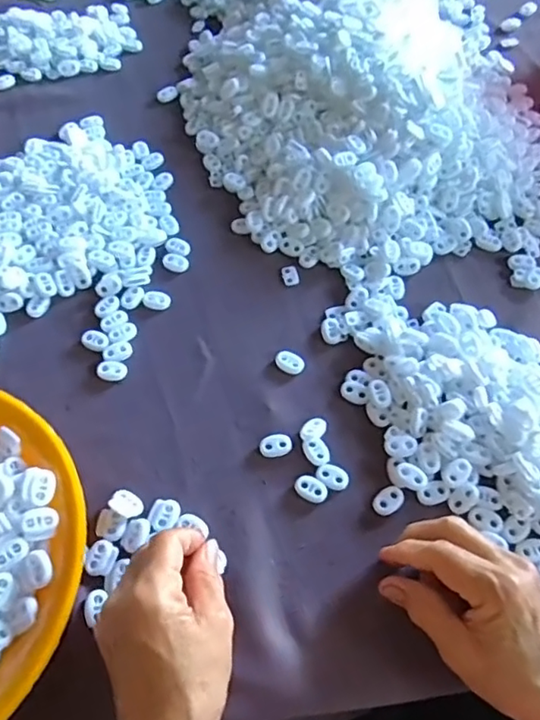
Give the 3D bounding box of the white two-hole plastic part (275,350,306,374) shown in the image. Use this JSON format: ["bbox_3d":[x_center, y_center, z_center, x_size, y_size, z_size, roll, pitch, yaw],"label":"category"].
[{"bbox_3d":[0.015,0.001,0.445,0.024,0.004,0.017,26,64,15],"label":"white two-hole plastic part"}]

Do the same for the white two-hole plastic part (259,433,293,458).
[{"bbox_3d":[0.004,0.061,0.411,0.022,0.004,0.017,-17,61,-9],"label":"white two-hole plastic part"}]

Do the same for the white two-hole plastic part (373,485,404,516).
[{"bbox_3d":[0.080,0.095,0.390,0.022,0.004,0.015,-36,66,-18],"label":"white two-hole plastic part"}]

